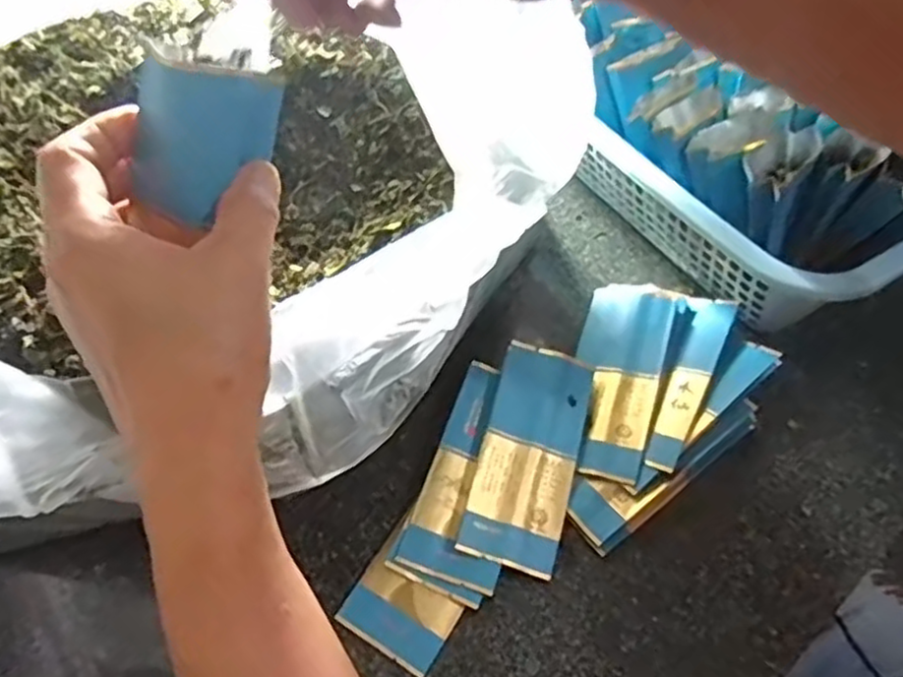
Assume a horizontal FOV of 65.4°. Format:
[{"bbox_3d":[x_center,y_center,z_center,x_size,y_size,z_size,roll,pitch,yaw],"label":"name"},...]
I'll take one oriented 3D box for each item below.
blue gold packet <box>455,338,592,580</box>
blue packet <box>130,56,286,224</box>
[{"bbox_3d":[0.046,0.065,0.404,0.053,0.005,0.128,19,64,-3],"label":"blue gold packet"},{"bbox_3d":[-0.098,-0.077,0.278,0.051,0.012,0.060,11,96,-11],"label":"blue packet"}]

